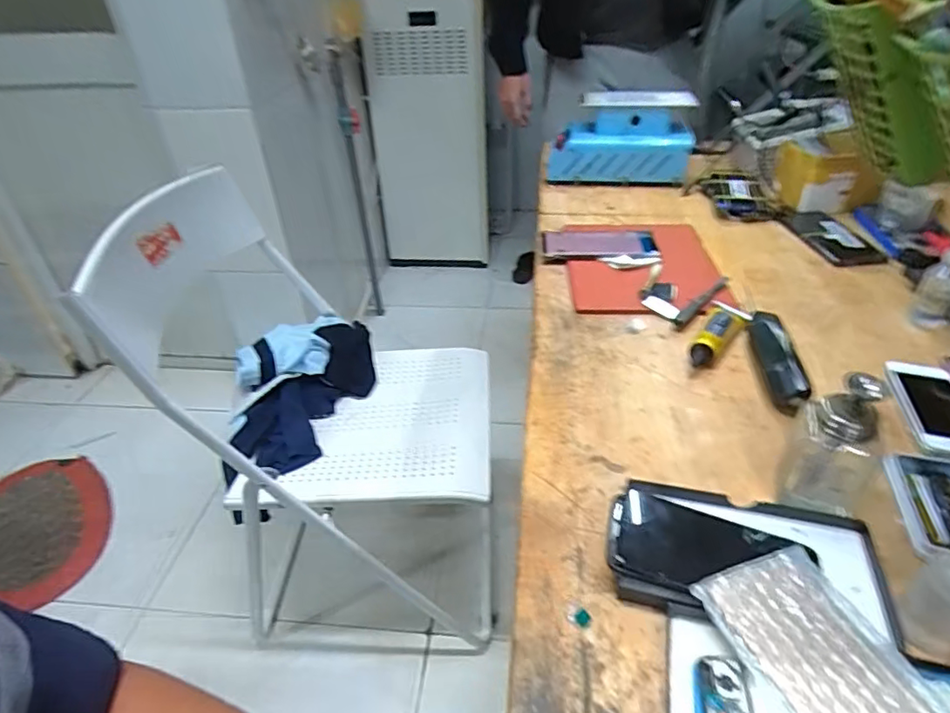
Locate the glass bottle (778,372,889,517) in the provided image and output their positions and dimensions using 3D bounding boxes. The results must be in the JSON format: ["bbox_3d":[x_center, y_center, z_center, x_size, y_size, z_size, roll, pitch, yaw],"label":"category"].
[{"bbox_3d":[0.267,0.067,0.419,0.057,0.109,0.048,26,46,33],"label":"glass bottle"}]

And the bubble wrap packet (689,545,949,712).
[{"bbox_3d":[0.219,0.198,0.327,0.089,0.018,0.176,-14,38,-15],"label":"bubble wrap packet"}]

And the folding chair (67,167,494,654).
[{"bbox_3d":[-0.249,0.141,1.021,0.548,0.805,0.414,-2,37,1],"label":"folding chair"}]

